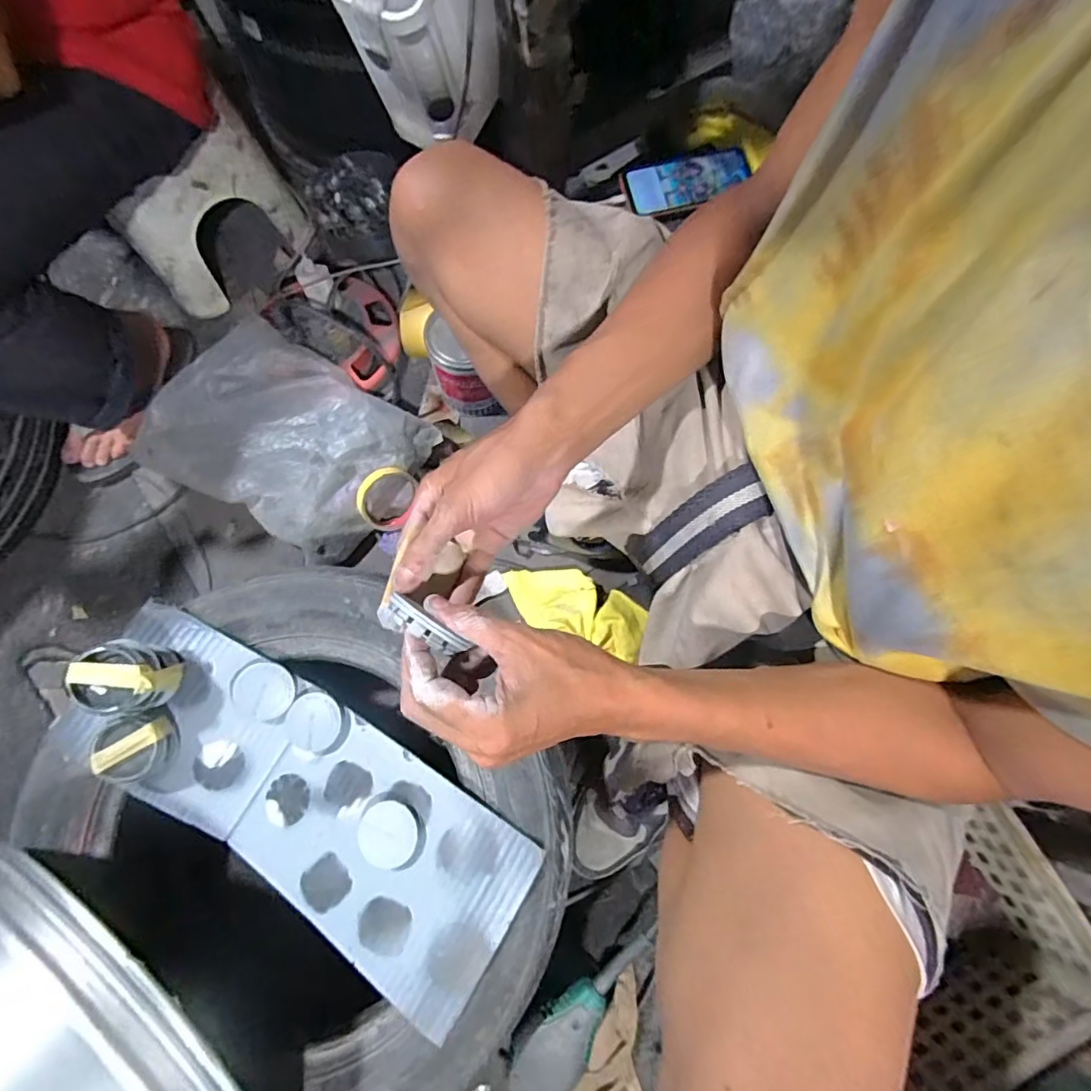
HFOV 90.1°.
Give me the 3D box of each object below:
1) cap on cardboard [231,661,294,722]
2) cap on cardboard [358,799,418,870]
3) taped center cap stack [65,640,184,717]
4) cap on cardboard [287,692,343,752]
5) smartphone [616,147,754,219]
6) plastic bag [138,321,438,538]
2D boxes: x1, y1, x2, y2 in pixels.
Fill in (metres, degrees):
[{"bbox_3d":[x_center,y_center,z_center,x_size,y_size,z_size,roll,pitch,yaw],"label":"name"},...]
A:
[{"bbox_3d":[-0.293,0.150,0.565,0.059,0.012,0.059,1,85,-10],"label":"cap on cardboard"},{"bbox_3d":[-0.152,0.279,0.528,0.057,0.026,0.056,0,75,0],"label":"cap on cardboard"},{"bbox_3d":[-0.387,0.125,0.512,0.063,0.076,0.064,-1,76,-1],"label":"taped center cap stack"},{"bbox_3d":[-0.240,0.183,0.563,0.056,0.014,0.058,0,76,-1],"label":"cap on cardboard"},{"bbox_3d":[0.179,-0.458,0.684,0.157,0.015,0.079,-18,77,-5],"label":"smartphone"},{"bbox_3d":[-0.340,-0.137,0.733,0.304,0.151,0.228,26,77,5],"label":"plastic bag"}]

